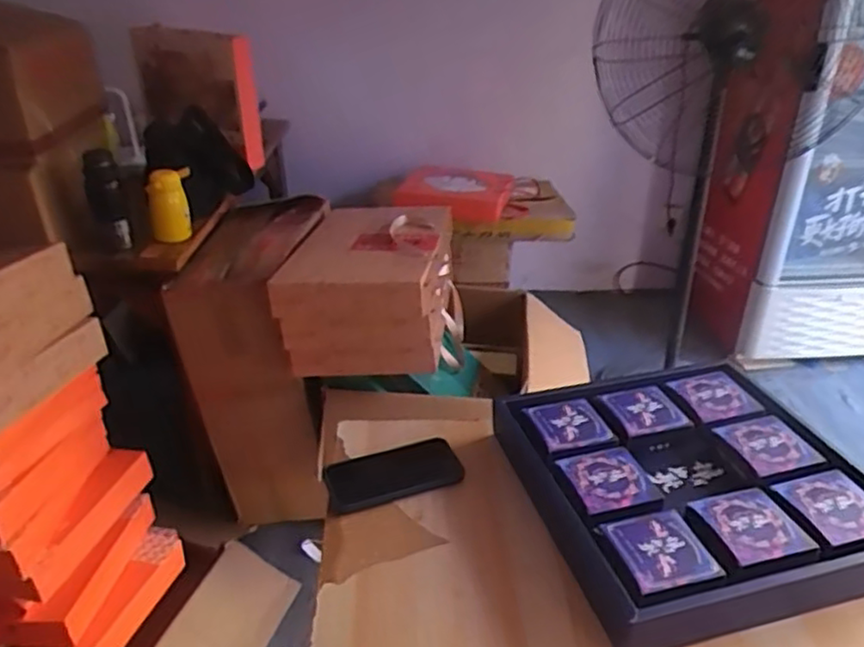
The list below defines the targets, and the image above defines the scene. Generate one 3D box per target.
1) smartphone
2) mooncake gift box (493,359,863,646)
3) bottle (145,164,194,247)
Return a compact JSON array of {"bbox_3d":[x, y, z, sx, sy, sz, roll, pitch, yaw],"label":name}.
[{"bbox_3d":[-0.046,0.180,0.811,0.158,0.009,0.075,-13,41,-16],"label":"smartphone"},{"bbox_3d":[0.291,0.177,0.775,0.343,0.065,0.342,-6,30,-12],"label":"mooncake gift box"},{"bbox_3d":[-0.567,-0.261,1.478,0.096,0.153,0.072,-13,32,-22],"label":"bottle"}]

